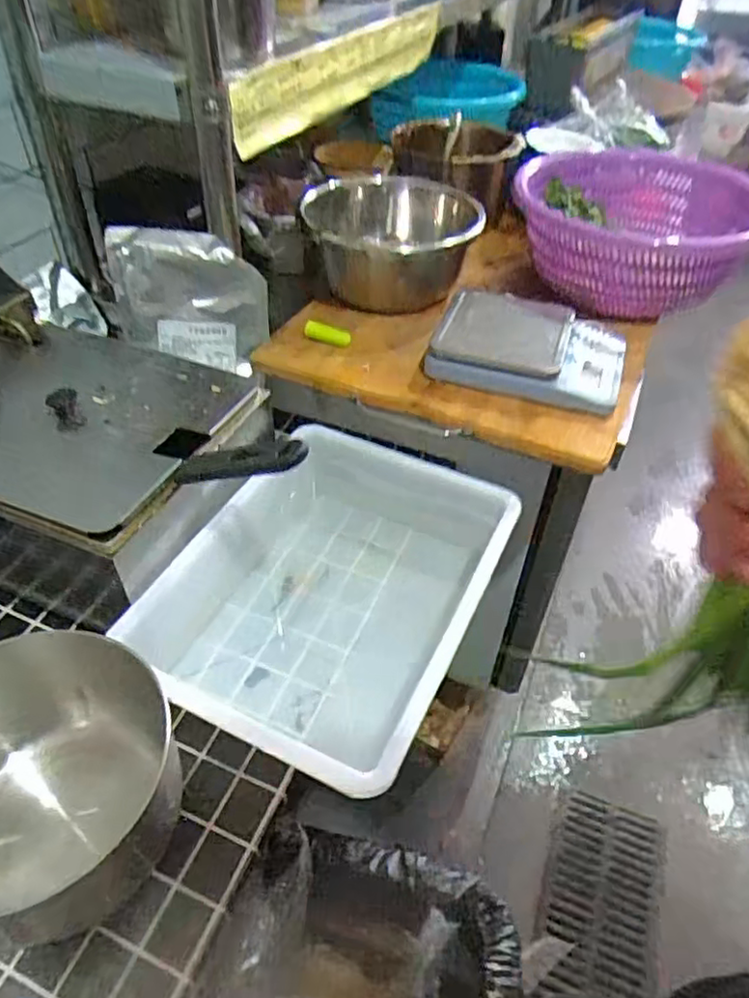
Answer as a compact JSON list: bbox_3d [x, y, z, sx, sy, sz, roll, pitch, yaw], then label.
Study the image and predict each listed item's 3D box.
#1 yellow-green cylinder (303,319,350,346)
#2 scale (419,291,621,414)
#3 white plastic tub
[{"bbox_3d":[-0.062,-0.220,0.875,0.062,0.022,0.015,12,45,9],"label":"yellow-green cylinder"},{"bbox_3d":[0.203,-0.204,0.851,0.237,0.051,0.195,13,45,11],"label":"scale"},{"bbox_3d":[-0.041,0.097,0.690,0.286,0.101,0.367,20,47,17],"label":"white plastic tub"}]

